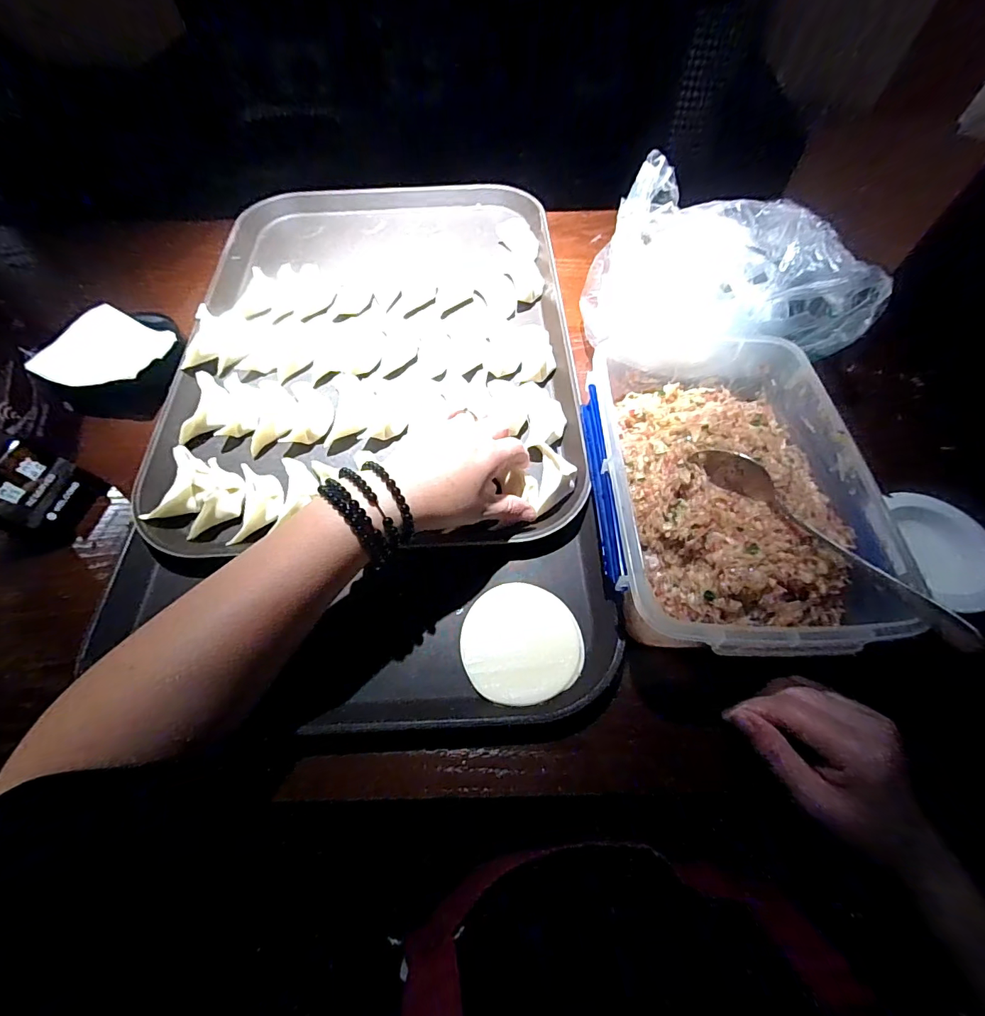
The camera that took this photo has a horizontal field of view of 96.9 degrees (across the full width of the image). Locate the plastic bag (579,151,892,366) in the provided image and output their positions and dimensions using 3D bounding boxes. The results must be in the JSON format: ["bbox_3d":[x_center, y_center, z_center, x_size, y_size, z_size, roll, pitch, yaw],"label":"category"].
[{"bbox_3d":[0.221,-0.238,0.423,0.237,0.135,0.138,13,63,9],"label":"plastic bag"}]

